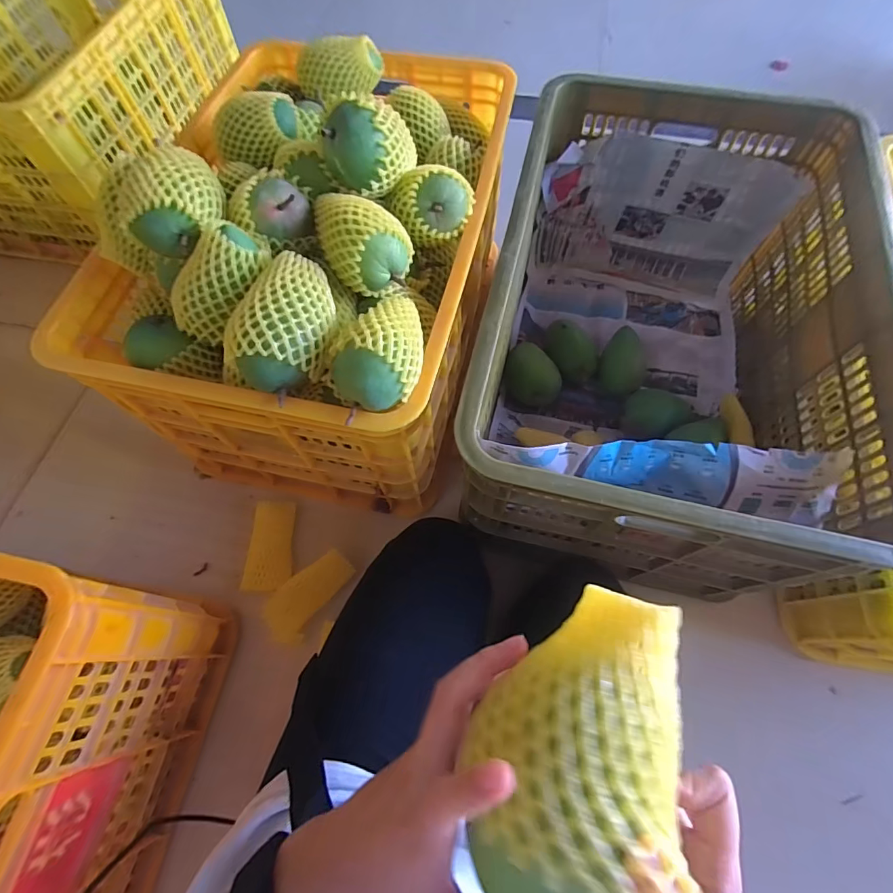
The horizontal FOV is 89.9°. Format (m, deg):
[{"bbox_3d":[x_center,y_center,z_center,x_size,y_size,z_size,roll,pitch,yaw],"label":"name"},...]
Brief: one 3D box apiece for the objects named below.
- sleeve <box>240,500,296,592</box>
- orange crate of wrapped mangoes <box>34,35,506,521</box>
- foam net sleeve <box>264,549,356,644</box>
[{"bbox_3d":[-0.252,0.143,0.646,0.057,0.034,0.123,4,66,3],"label":"sleeve"},{"bbox_3d":[-0.152,-0.265,0.612,0.393,0.369,0.570,11,67,6],"label":"orange crate of wrapped mangoes"},{"bbox_3d":[-0.184,0.197,0.602,0.061,0.029,0.123,37,72,16],"label":"foam net sleeve"}]

